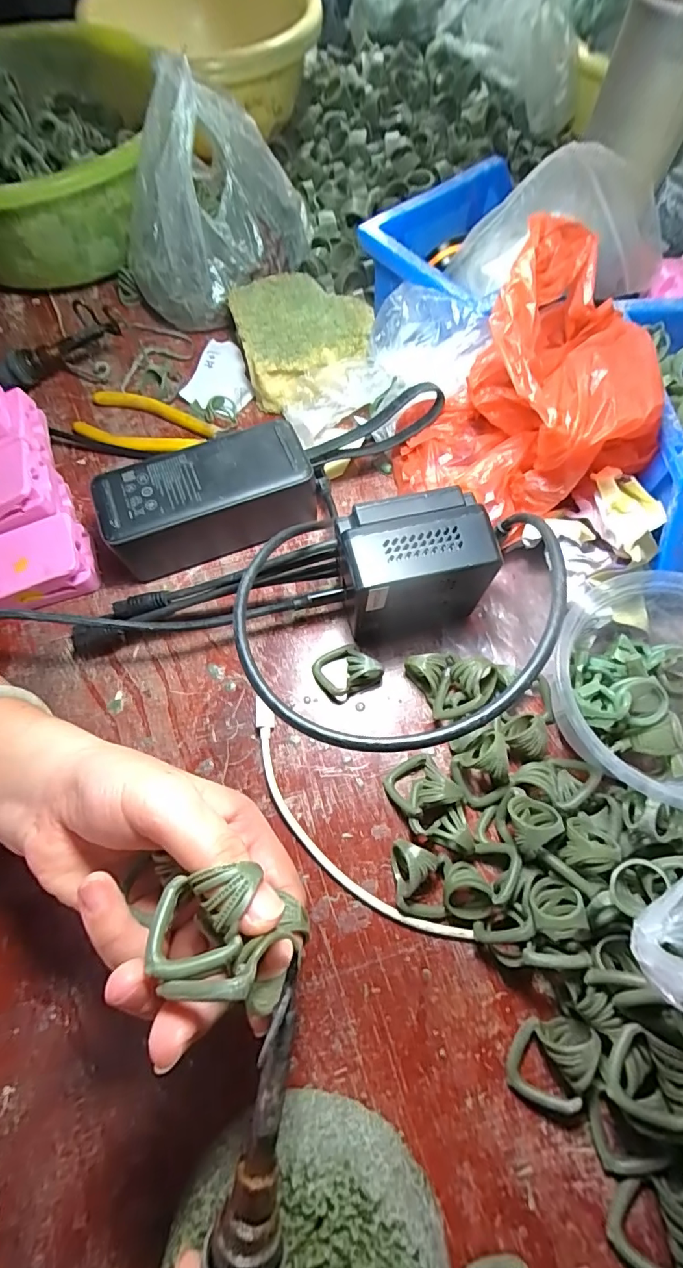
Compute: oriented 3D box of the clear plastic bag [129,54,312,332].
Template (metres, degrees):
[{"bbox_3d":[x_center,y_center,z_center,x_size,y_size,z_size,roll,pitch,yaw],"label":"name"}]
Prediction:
[{"bbox_3d":[-0.095,-0.314,0.357,0.147,0.120,0.084,-14,68,-4],"label":"clear plastic bag"}]

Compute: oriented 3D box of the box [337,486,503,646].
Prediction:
[{"bbox_3d":[0.039,-0.034,0.274,0.074,0.077,0.049,-15,68,-5],"label":"box"}]

